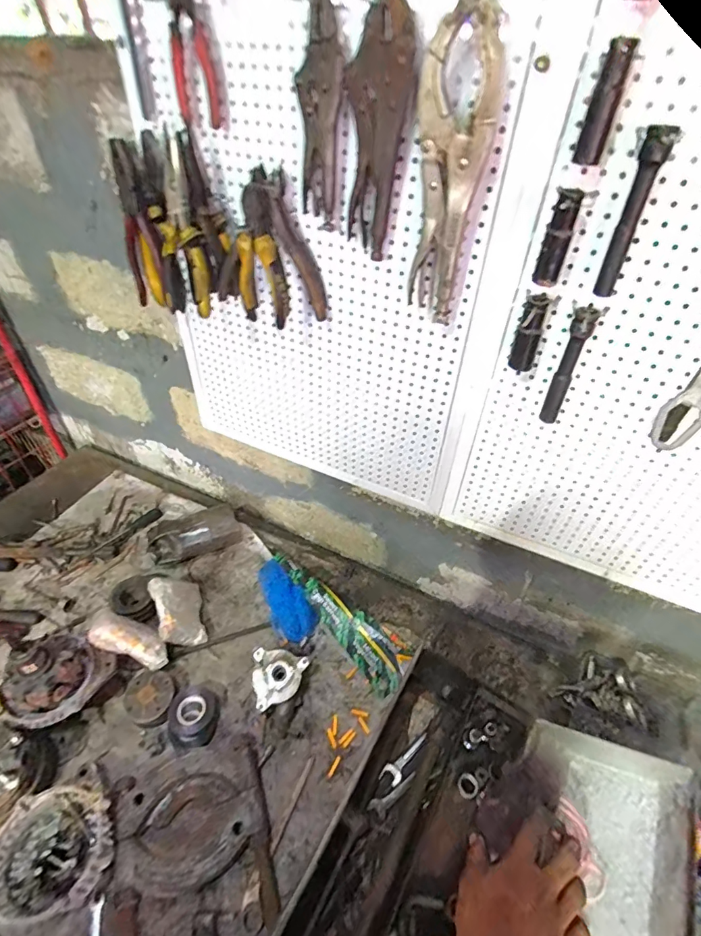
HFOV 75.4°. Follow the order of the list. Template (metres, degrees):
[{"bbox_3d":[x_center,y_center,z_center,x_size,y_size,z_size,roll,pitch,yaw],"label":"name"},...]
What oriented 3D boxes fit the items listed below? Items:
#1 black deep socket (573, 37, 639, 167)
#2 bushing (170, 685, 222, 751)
[{"bbox_3d":[0.198,-0.283,0.355,0.019,0.075,0.021,19,46,17],"label":"black deep socket"},{"bbox_3d":[-0.251,0.404,0.738,0.089,0.037,0.086,-15,46,-17],"label":"bushing"}]

